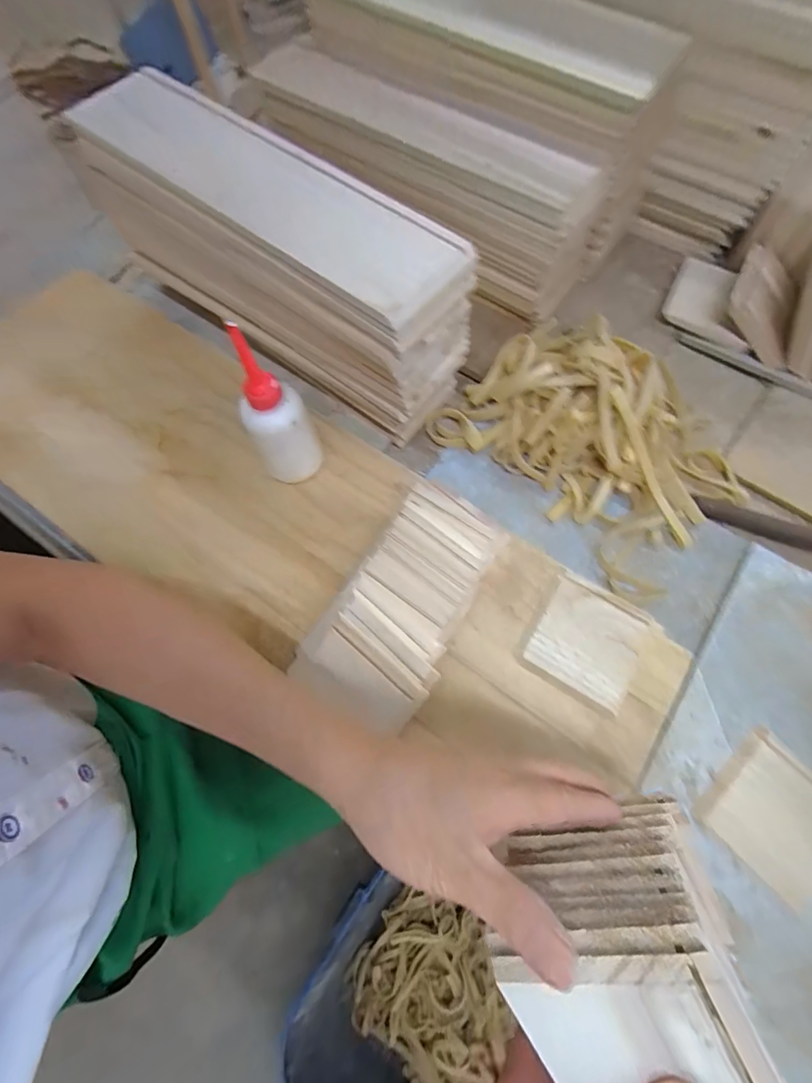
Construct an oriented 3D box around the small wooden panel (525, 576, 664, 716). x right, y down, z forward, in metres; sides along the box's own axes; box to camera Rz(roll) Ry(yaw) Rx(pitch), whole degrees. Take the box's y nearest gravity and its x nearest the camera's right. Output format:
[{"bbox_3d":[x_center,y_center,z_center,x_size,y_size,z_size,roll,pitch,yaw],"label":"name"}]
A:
[{"bbox_3d":[0.165,0.087,0.379,0.090,0.010,0.092,31,75,11],"label":"small wooden panel"}]

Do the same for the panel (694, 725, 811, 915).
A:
[{"bbox_3d":[0.291,0.215,0.328,0.090,0.016,0.093,-42,75,-12],"label":"panel"}]

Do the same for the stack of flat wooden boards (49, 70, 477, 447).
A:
[{"bbox_3d":[-0.129,-0.265,0.417,0.398,0.173,0.102,36,76,12],"label":"stack of flat wooden boards"}]

